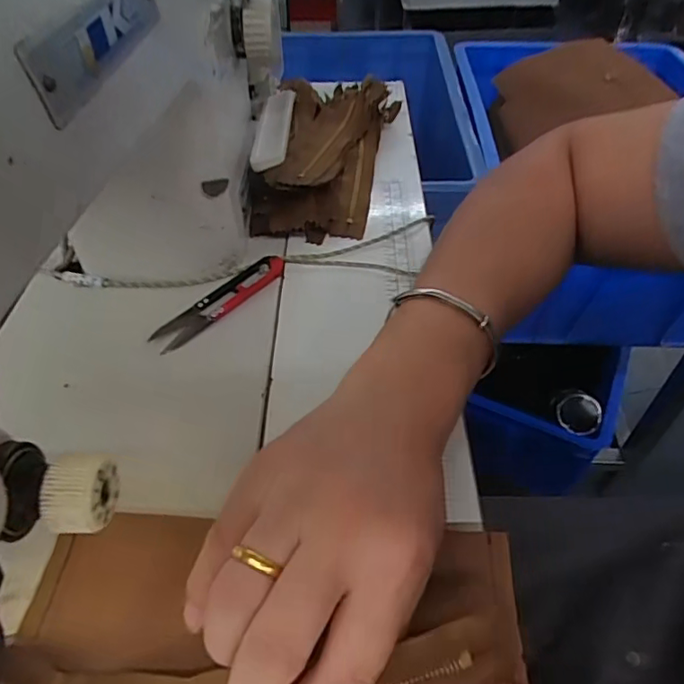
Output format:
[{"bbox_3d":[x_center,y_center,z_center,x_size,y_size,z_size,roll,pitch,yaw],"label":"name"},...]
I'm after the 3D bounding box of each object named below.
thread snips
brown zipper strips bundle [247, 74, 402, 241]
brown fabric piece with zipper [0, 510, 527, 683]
[{"bbox_3d":[-0.080,-0.029,0.366,0.021,0.011,0.104,34,55,28],"label":"thread snips"},{"bbox_3d":[-0.019,-0.176,0.491,0.113,0.041,0.236,9,47,9],"label":"brown zipper strips bundle"},{"bbox_3d":[-0.028,0.117,0.224,0.204,0.020,0.099,-1,46,1],"label":"brown fabric piece with zipper"}]

